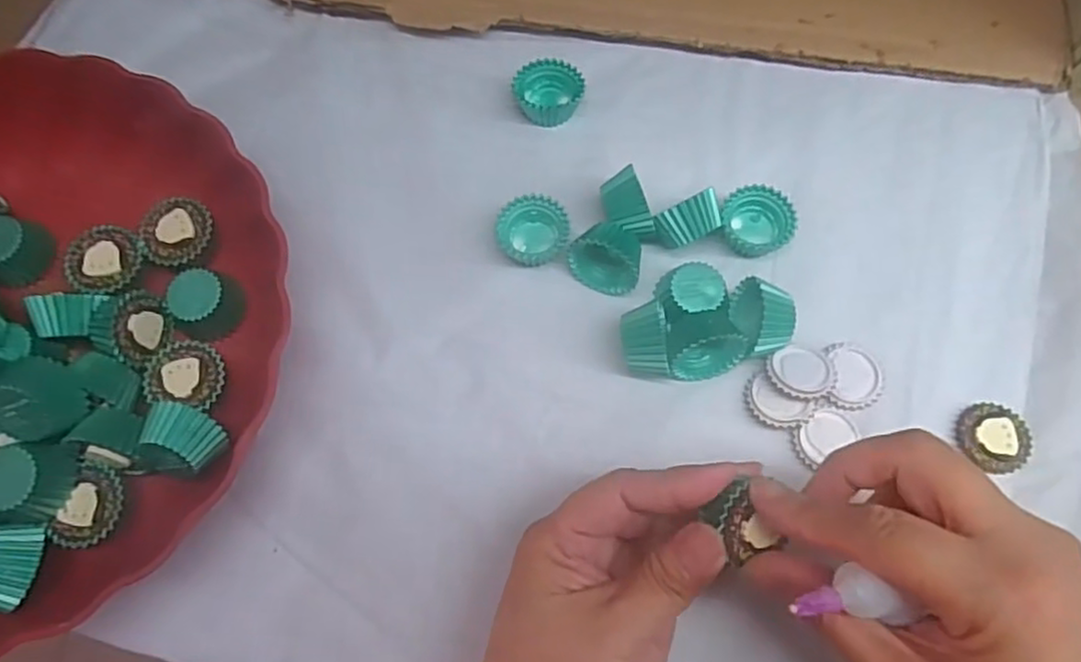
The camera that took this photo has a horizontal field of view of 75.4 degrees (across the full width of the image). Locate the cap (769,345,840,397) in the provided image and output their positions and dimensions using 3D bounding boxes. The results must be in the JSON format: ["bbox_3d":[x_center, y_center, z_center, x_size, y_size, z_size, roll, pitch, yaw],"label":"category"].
[{"bbox_3d":[0.113,0.017,0.300,0.028,0.009,0.025,-23,74,-8],"label":"cap"}]

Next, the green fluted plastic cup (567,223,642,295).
[{"bbox_3d":[0.030,-0.033,0.315,0.033,0.022,0.023,25,73,7],"label":"green fluted plastic cup"}]

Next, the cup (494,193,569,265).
[{"bbox_3d":[-0.004,-0.046,0.324,0.032,0.016,0.028,-13,73,-6],"label":"cup"}]

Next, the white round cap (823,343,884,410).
[{"bbox_3d":[0.137,0.019,0.302,0.024,0.004,0.029,6,72,1],"label":"white round cap"}]

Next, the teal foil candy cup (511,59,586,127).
[{"bbox_3d":[0.004,-0.119,0.346,0.029,0.016,0.028,0,72,-1],"label":"teal foil candy cup"}]

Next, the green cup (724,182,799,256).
[{"bbox_3d":[0.100,-0.051,0.324,0.028,0.015,0.031,-36,76,-12],"label":"green cup"}]

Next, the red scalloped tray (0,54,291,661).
[{"bbox_3d":[-0.233,0.004,0.286,0.231,0.043,0.241,15,72,3],"label":"red scalloped tray"}]

